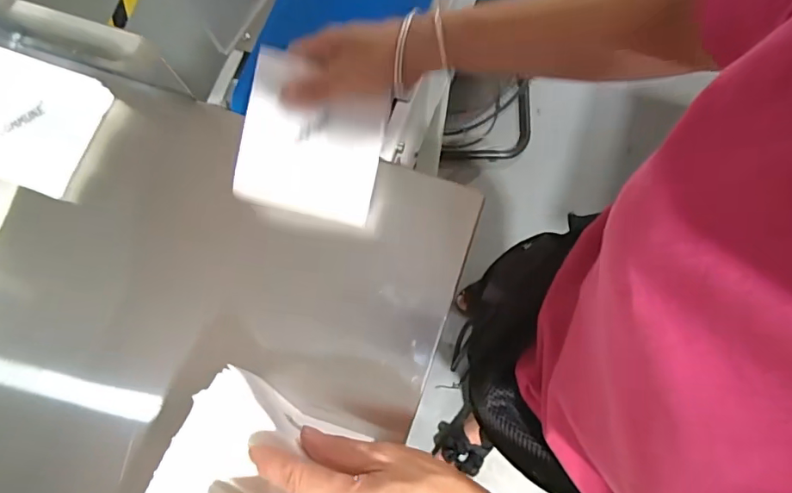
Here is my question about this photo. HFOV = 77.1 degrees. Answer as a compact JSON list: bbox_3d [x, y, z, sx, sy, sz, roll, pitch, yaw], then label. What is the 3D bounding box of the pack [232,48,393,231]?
[{"bbox_3d":[-0.073,-0.092,0.436,0.120,0.013,0.126,14,107,-8],"label":"pack"}]

